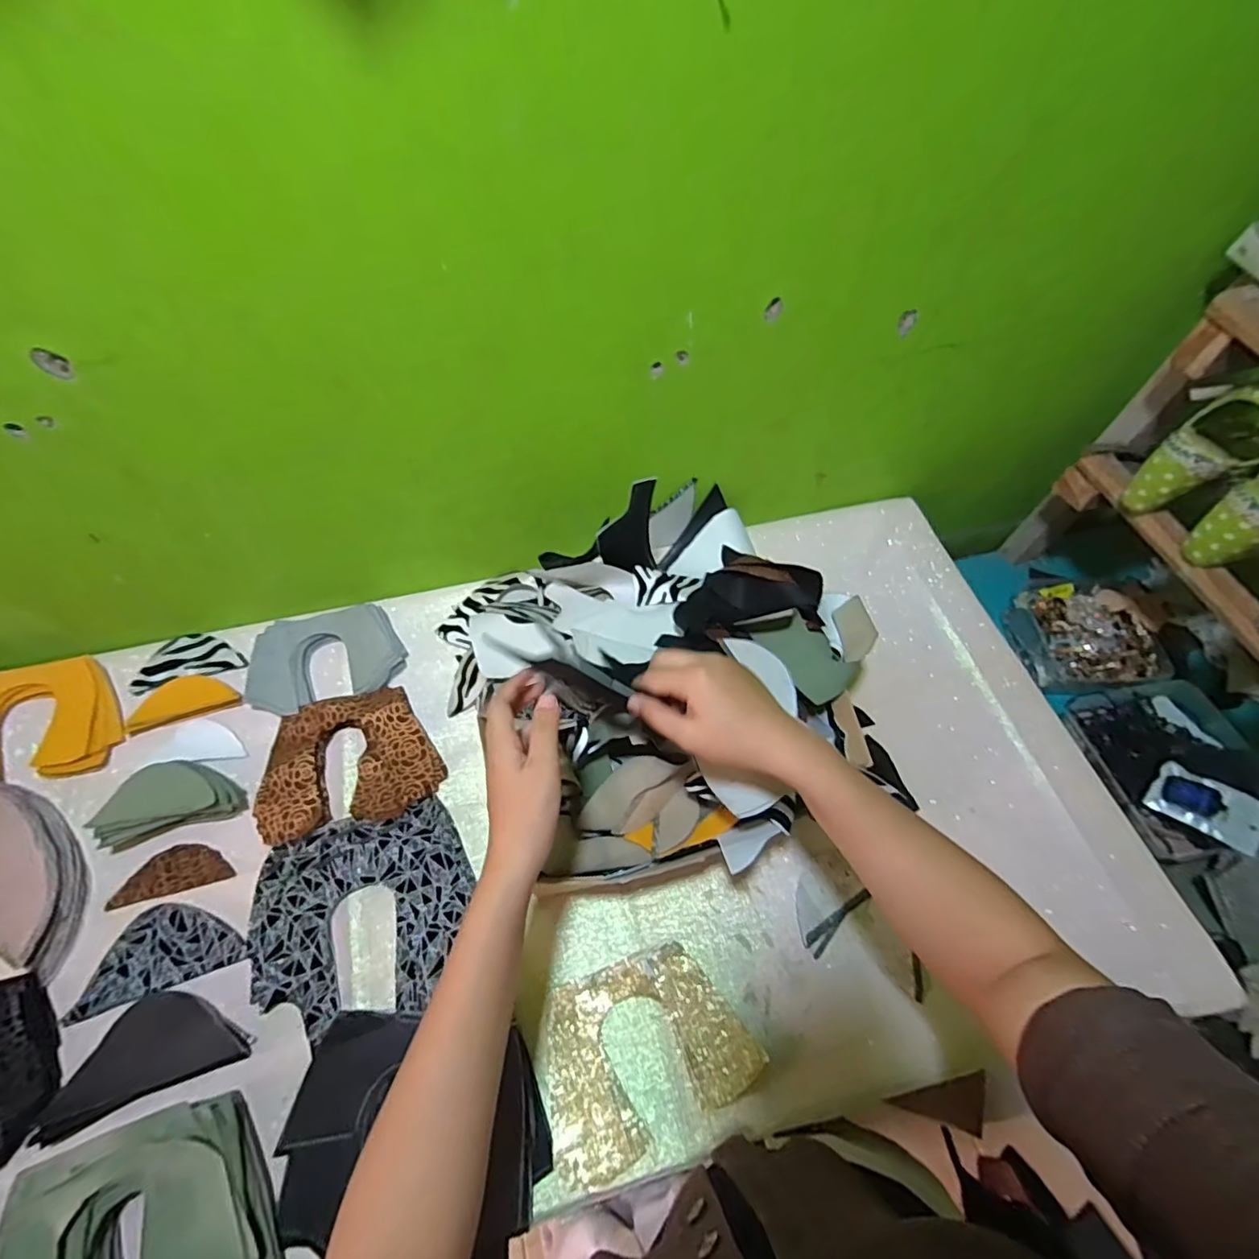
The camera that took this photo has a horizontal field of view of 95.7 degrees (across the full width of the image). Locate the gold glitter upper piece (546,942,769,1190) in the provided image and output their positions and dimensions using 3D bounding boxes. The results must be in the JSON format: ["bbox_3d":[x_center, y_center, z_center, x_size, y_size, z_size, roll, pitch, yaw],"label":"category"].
[{"bbox_3d":[0.013,0.356,0.484,0.175,0.012,0.130,-19,64,-7],"label":"gold glitter upper piece"}]

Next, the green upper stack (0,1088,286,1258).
[{"bbox_3d":[-0.355,0.440,0.400,0.180,0.040,0.151,-17,61,-12],"label":"green upper stack"}]

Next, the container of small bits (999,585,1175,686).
[{"bbox_3d":[0.635,0.013,0.802,0.161,0.062,0.157,-1,59,-3],"label":"container of small bits"}]

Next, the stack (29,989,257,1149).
[{"bbox_3d":[-0.397,0.344,0.469,0.148,0.009,0.072,-18,61,-13],"label":"stack"}]

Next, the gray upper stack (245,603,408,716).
[{"bbox_3d":[-0.345,0.033,0.649,0.159,0.023,0.113,-15,60,-11],"label":"gray upper stack"}]

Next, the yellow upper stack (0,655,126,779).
[{"bbox_3d":[-0.636,0.097,0.596,0.170,0.034,0.129,-8,59,-7],"label":"yellow upper stack"}]

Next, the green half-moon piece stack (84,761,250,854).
[{"bbox_3d":[-0.452,0.167,0.558,0.123,0.042,0.060,-15,60,-11],"label":"green half-moon piece stack"}]

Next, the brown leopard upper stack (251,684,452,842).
[{"bbox_3d":[-0.293,0.134,0.592,0.172,0.015,0.138,-15,61,-11],"label":"brown leopard upper stack"}]

